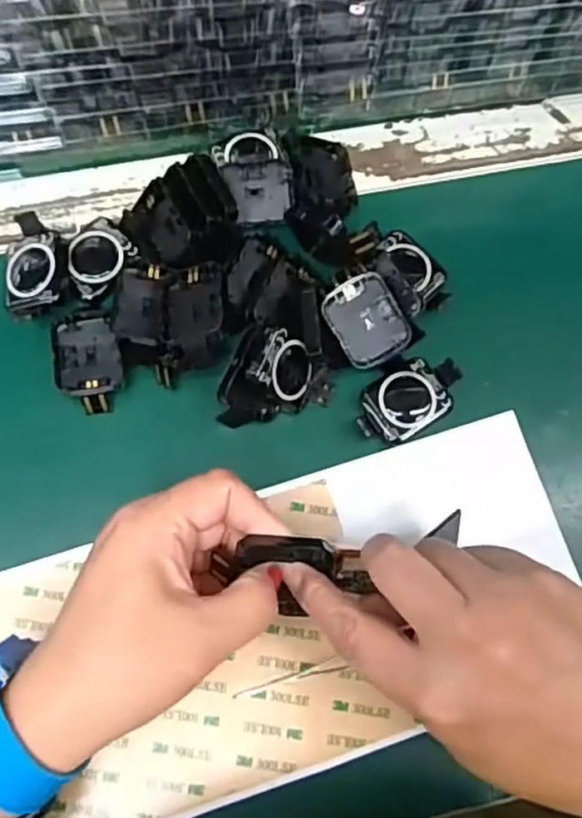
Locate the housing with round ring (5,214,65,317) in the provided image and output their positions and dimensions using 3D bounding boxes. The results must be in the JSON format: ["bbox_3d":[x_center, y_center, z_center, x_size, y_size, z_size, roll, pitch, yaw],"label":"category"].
[{"bbox_3d":[-0.128,-0.069,0.331,0.029,0.017,0.054,-2,76,-2],"label":"housing with round ring"}]

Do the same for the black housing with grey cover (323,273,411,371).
[{"bbox_3d":[0.037,-0.043,0.323,0.033,0.010,0.042,-28,95,4],"label":"black housing with grey cover"}]

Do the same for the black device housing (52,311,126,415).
[{"bbox_3d":[-0.098,-0.023,0.319,0.030,0.016,0.049,-8,76,-4],"label":"black device housing"}]

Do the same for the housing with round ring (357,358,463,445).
[{"bbox_3d":[0.058,-0.005,0.325,0.053,0.010,0.032,-26,78,-8],"label":"housing with round ring"}]

